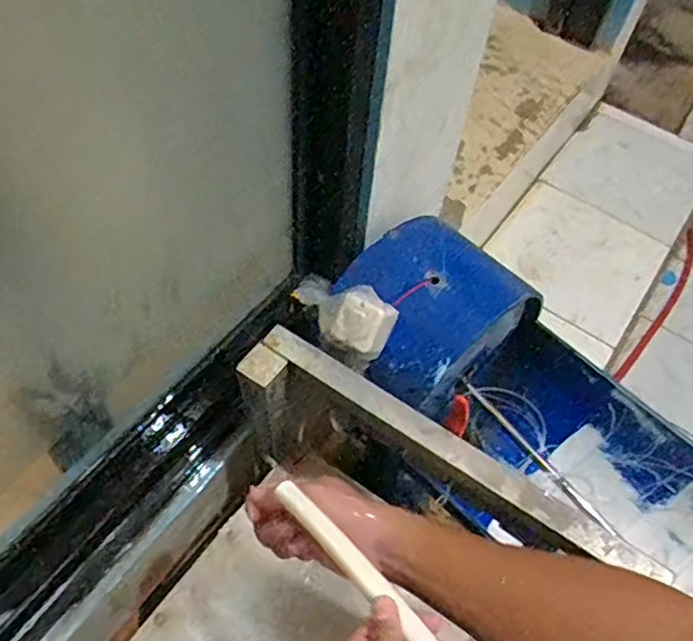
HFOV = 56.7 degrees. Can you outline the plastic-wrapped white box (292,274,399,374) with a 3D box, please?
[{"bbox_3d":[-0.010,-0.014,0.782,0.085,0.079,0.151,-36,66,-25],"label":"plastic-wrapped white box"}]

